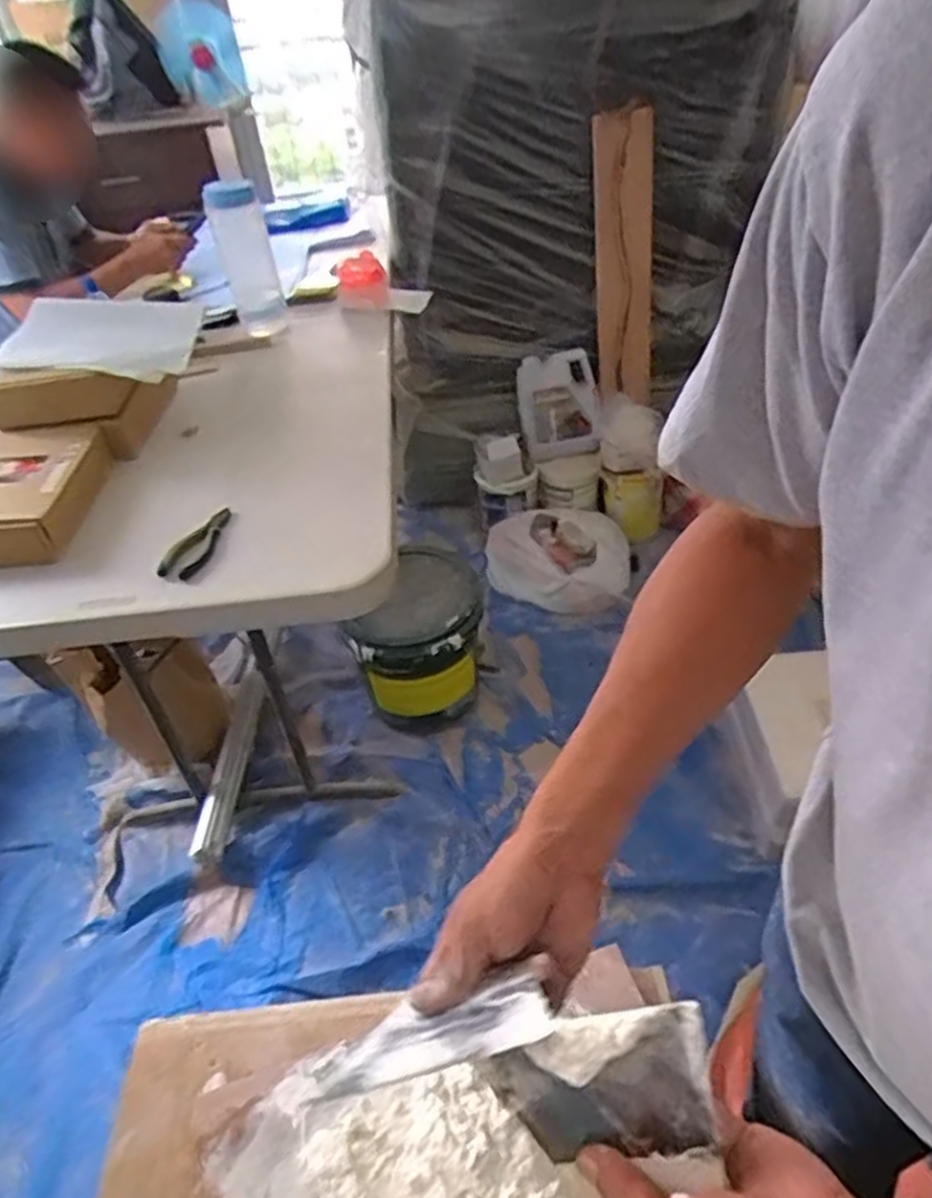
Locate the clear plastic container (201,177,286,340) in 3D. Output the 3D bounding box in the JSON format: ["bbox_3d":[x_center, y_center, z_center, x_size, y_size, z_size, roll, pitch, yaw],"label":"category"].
[{"bbox_3d":[-0.438,-0.680,1.534,0.104,0.266,0.101,-14,43,-9],"label":"clear plastic container"}]

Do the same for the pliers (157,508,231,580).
[{"bbox_3d":[-0.378,-0.079,1.084,0.050,0.019,0.148,7,44,15],"label":"pliers"}]

